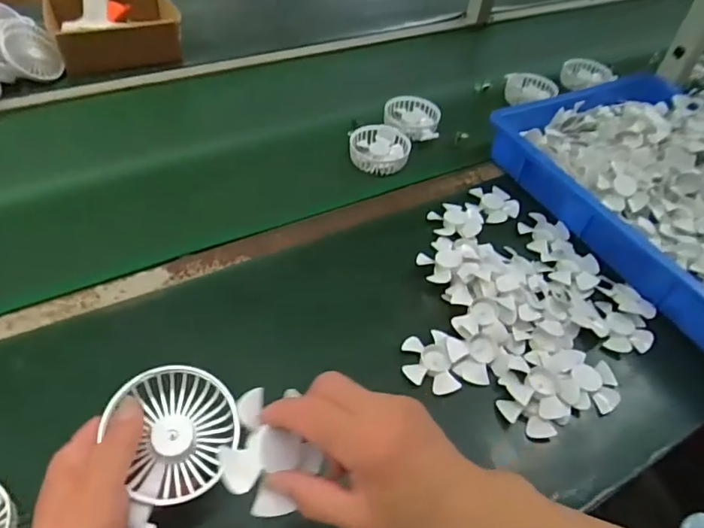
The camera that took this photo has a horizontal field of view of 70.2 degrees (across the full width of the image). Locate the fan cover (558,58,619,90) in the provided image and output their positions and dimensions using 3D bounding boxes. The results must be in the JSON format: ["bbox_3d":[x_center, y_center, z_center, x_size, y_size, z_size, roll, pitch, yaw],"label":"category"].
[{"bbox_3d":[0.470,-0.385,1.014,0.091,0.035,0.097,-5,48,-10],"label":"fan cover"}]

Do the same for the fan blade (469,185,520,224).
[{"bbox_3d":[0.201,-0.085,0.700,0.056,0.012,0.067,-9,49,-14],"label":"fan blade"}]

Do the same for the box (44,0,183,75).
[{"bbox_3d":[-0.421,-0.425,0.900,0.209,0.063,0.206,-19,52,-21],"label":"box"}]

